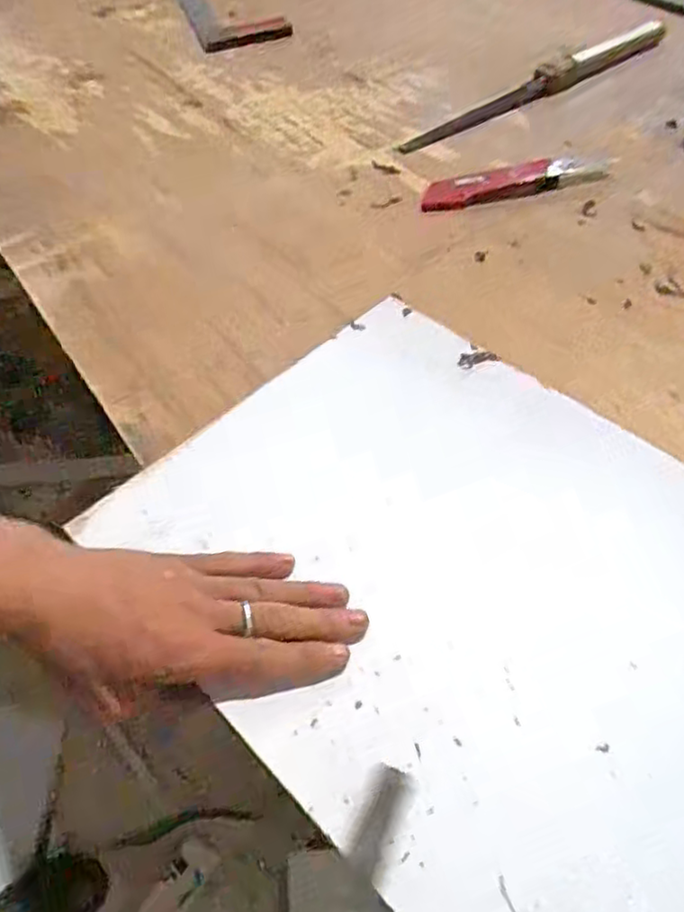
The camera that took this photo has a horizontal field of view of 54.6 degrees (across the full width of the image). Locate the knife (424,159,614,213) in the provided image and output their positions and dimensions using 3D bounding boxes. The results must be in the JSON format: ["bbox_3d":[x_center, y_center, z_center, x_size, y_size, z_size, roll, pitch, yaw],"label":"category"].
[{"bbox_3d":[0.172,-0.269,0.650,0.184,0.011,0.048,-7,54,-1],"label":"knife"}]

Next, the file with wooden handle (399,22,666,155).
[{"bbox_3d":[0.229,-0.423,0.758,0.380,0.024,0.043,-29,57,-16],"label":"file with wooden handle"}]

